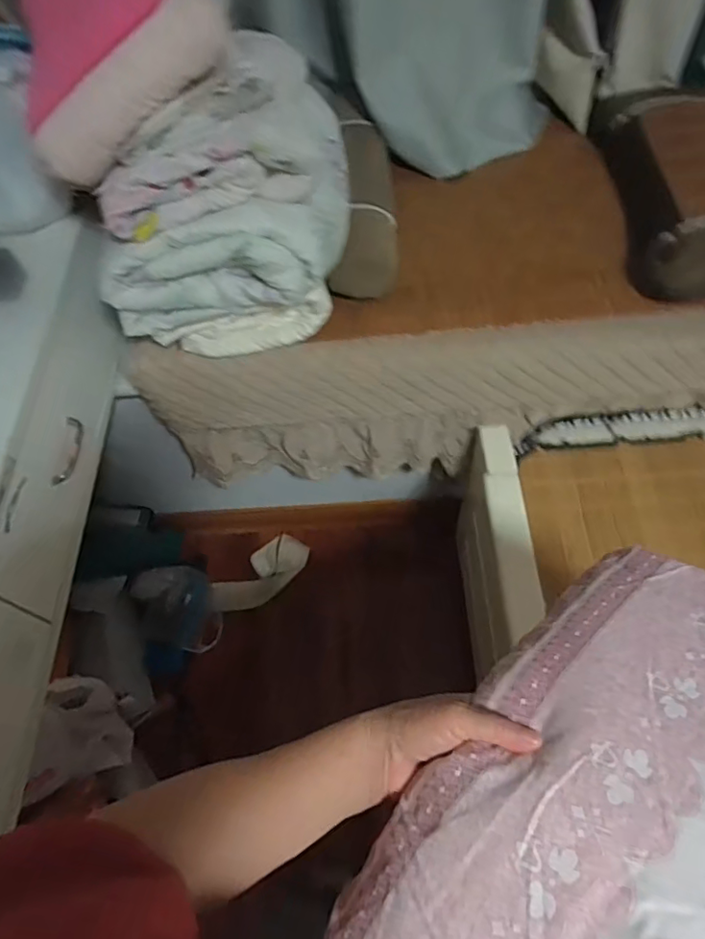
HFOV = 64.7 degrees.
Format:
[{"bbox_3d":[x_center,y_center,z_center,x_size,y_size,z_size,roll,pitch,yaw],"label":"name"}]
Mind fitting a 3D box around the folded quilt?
[{"bbox_3d":[-0.173,-0.385,0.795,0.326,0.324,0.321,-8,60,-1],"label":"folded quilt"}]

